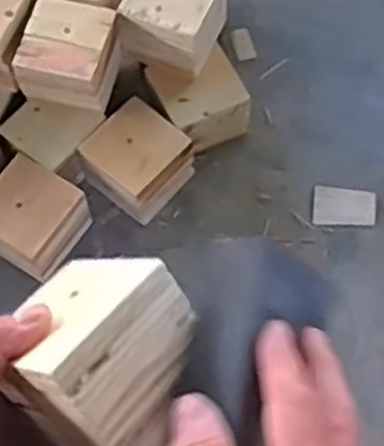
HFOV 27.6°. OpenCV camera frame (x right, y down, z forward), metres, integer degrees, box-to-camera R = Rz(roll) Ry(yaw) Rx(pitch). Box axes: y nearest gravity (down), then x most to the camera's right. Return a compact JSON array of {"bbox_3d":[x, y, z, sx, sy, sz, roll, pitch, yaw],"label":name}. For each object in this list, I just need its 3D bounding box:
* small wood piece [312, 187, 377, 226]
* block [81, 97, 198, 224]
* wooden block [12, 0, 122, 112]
[{"bbox_3d":[0.178,-0.018,0.912,0.072,0.004,0.050,5,64,4],"label":"small wood piece"},{"bbox_3d":[-0.065,-0.067,0.901,0.097,0.082,0.104,36,69,17],"label":"block"},{"bbox_3d":[-0.136,-0.180,0.867,0.096,0.079,0.100,17,67,9],"label":"wooden block"}]

